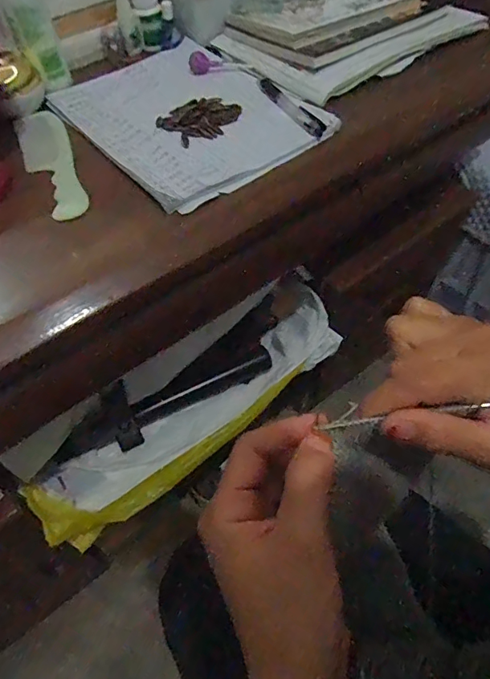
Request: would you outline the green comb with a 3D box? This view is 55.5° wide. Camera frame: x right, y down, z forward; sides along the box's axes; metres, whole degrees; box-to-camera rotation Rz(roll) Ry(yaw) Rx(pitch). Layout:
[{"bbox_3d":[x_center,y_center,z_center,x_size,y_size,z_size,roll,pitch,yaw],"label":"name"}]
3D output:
[{"bbox_3d":[-0.203,-0.189,0.486,0.049,0.007,0.204,-22,55,-11],"label":"green comb"}]

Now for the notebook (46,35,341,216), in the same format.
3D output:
[{"bbox_3d":[-0.072,-0.260,0.522,0.209,0.014,0.302,-34,58,-18],"label":"notebook"}]

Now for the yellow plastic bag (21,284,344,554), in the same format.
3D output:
[{"bbox_3d":[-0.058,0.095,0.638,0.467,0.083,0.112,-38,59,-20],"label":"yellow plastic bag"}]

